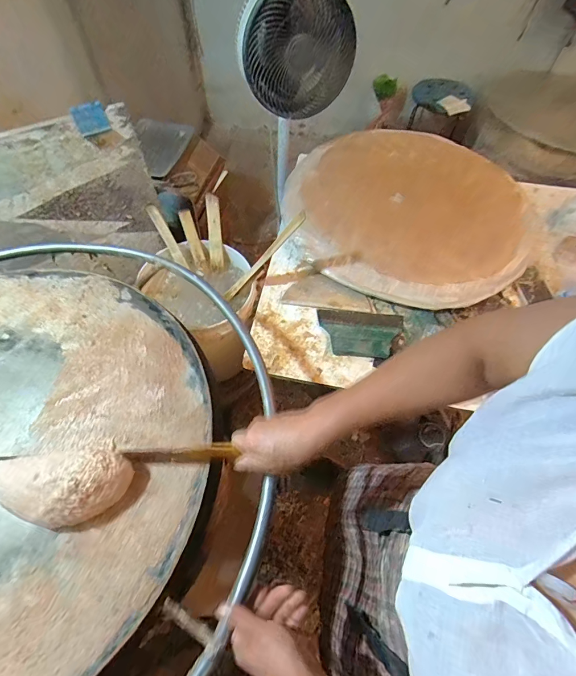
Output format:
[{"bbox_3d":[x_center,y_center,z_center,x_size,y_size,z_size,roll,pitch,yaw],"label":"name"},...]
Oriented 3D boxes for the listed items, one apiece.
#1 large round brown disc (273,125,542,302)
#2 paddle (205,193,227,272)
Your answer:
[{"bbox_3d":[0.322,-0.370,0.997,0.632,0.042,0.593,1,59,-1],"label":"large round brown disc"},{"bbox_3d":[-0.187,-0.269,0.942,0.039,0.185,0.018,-3,20,-3],"label":"paddle"}]

